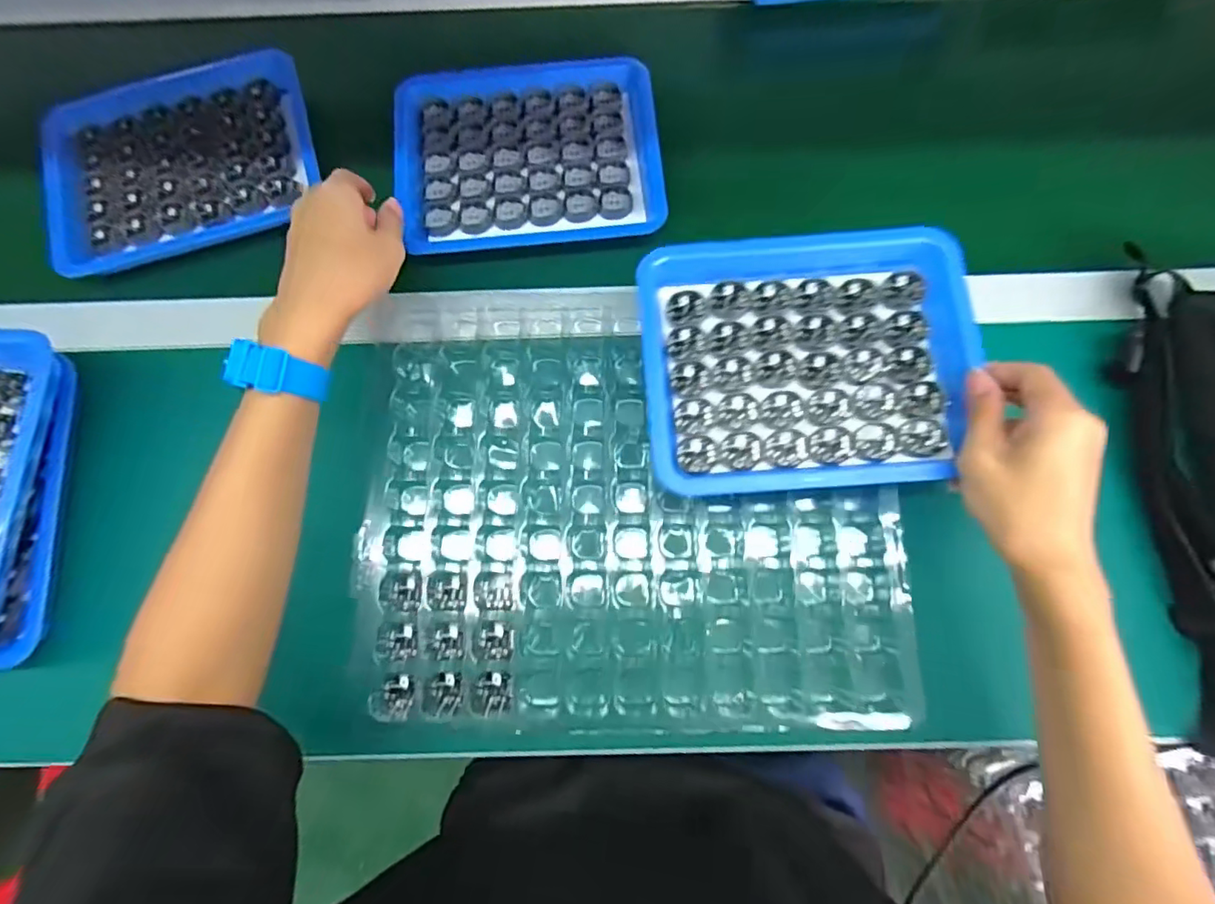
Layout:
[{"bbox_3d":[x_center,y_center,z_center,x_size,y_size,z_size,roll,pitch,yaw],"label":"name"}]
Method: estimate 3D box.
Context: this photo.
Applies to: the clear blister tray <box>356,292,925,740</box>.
[{"bbox_3d":[0.017,0.034,0.394,0.353,0.040,0.306,0,77,1],"label":"clear blister tray"}]

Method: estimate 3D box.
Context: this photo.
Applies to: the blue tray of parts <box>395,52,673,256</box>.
[{"bbox_3d":[-0.066,-0.258,0.480,0.214,0.037,0.164,-5,76,0],"label":"blue tray of parts"}]

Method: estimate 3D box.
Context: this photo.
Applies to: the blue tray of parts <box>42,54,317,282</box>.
[{"bbox_3d":[-0.357,-0.249,0.472,0.211,0.029,0.166,-16,77,-3],"label":"blue tray of parts"}]

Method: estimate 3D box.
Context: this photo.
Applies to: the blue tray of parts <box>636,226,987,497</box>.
[{"bbox_3d":[0.133,-0.068,0.378,0.215,0.020,0.183,-3,76,0],"label":"blue tray of parts"}]

